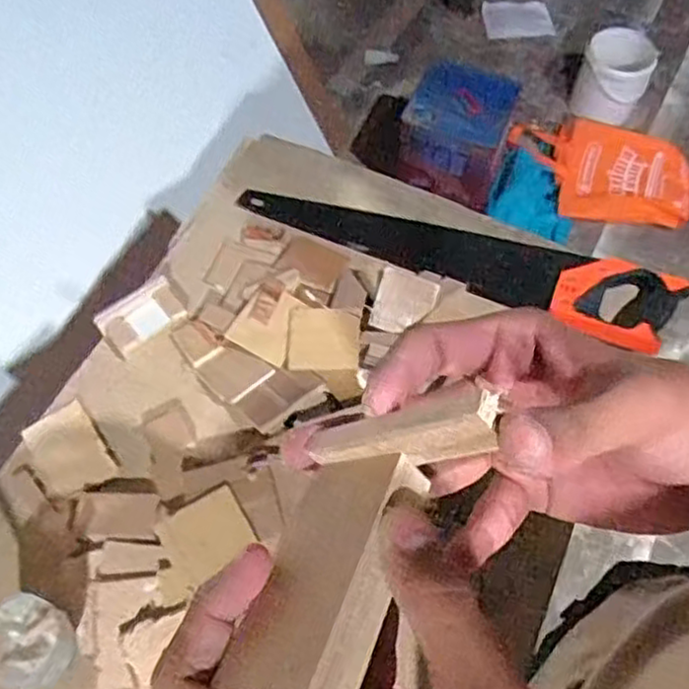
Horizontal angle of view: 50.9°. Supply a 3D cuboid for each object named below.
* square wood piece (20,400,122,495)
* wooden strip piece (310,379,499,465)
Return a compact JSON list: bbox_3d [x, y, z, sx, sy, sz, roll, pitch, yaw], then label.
[{"bbox_3d":[-0.276,0.104,0.723,0.066,0.010,0.085,-32,65,-17],"label":"square wood piece"},{"bbox_3d":[0.018,0.029,0.237,0.071,0.015,0.013,-19,52,39],"label":"wooden strip piece"}]

